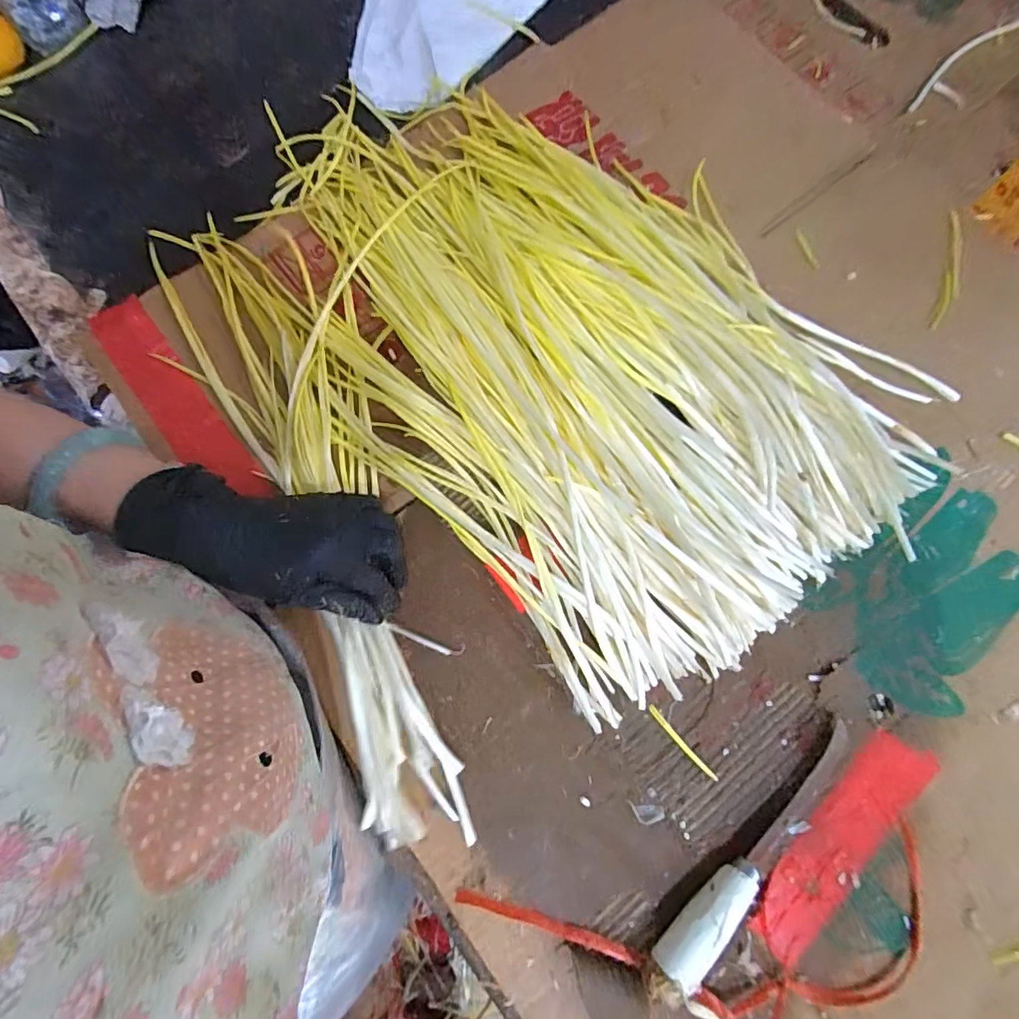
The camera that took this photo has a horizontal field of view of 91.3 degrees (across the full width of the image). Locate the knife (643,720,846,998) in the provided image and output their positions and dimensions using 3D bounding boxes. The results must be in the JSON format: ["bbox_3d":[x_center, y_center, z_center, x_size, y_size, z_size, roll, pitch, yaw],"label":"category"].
[{"bbox_3d":[0.163,0.220,0.317,0.199,0.031,0.029,-44,80,-8],"label":"knife"}]

